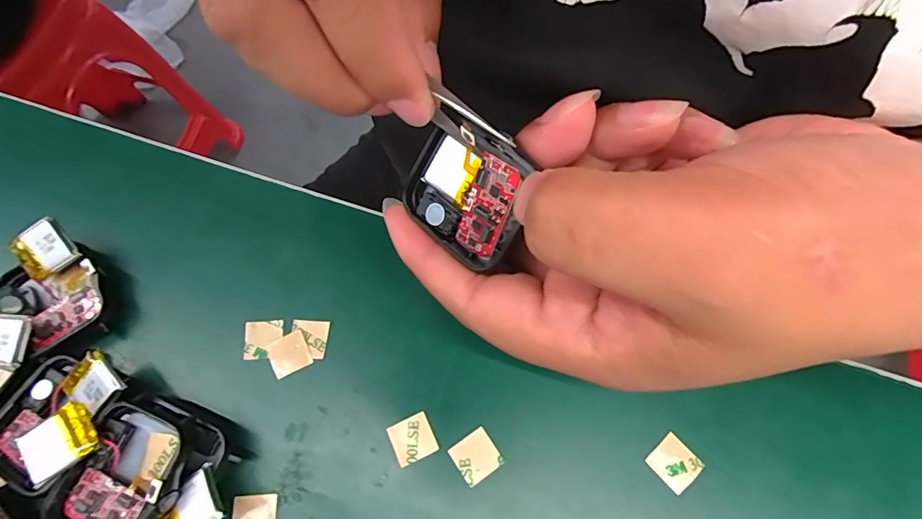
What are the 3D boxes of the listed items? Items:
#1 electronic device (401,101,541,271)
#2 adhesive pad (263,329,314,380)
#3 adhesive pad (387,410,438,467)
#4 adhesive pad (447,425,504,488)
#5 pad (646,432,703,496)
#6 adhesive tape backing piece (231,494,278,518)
[{"bbox_3d":[0.001,-0.022,0.145,0.038,0.039,0.006,38,31,24],"label":"electronic device"},{"bbox_3d":[-0.069,0.038,0.189,0.016,0.004,0.015,-28,69,-9],"label":"adhesive pad"},{"bbox_3d":[-0.018,0.066,0.176,0.015,0.004,0.015,-25,69,-8],"label":"adhesive pad"},{"bbox_3d":[0.005,0.072,0.173,0.016,0.004,0.015,-34,70,-11],"label":"adhesive pad"},{"bbox_3d":[0.078,0.073,0.171,0.015,0.004,0.015,-41,72,-14],"label":"pad"},{"bbox_3d":[-0.074,0.091,0.167,0.015,0.004,0.015,-3,68,1],"label":"adhesive tape backing piece"}]

